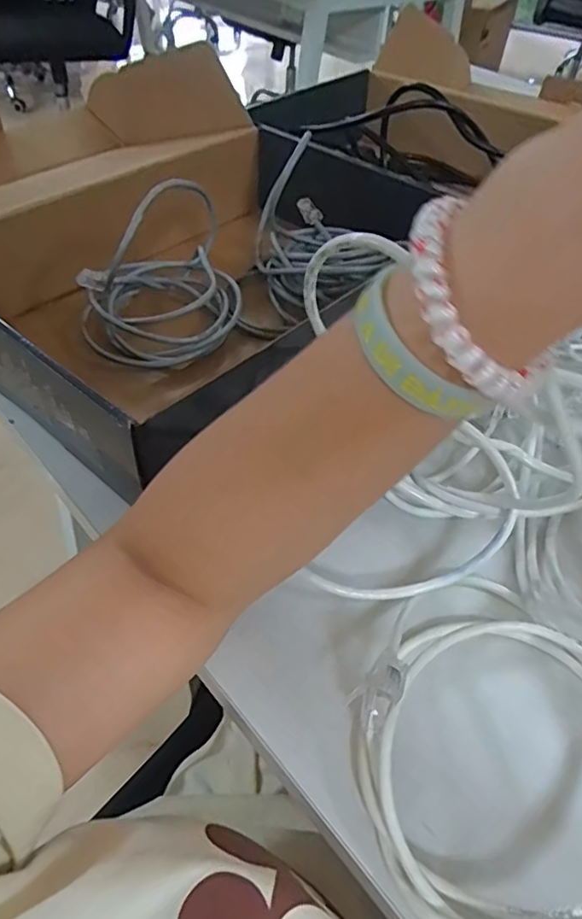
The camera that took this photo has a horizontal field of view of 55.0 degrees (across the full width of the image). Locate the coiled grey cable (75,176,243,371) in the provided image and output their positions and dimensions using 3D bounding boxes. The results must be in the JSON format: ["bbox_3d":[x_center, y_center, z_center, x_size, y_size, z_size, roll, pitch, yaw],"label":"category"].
[{"bbox_3d":[-0.095,-0.135,0.401,0.110,0.101,0.107,-3,49,-6],"label":"coiled grey cable"}]

